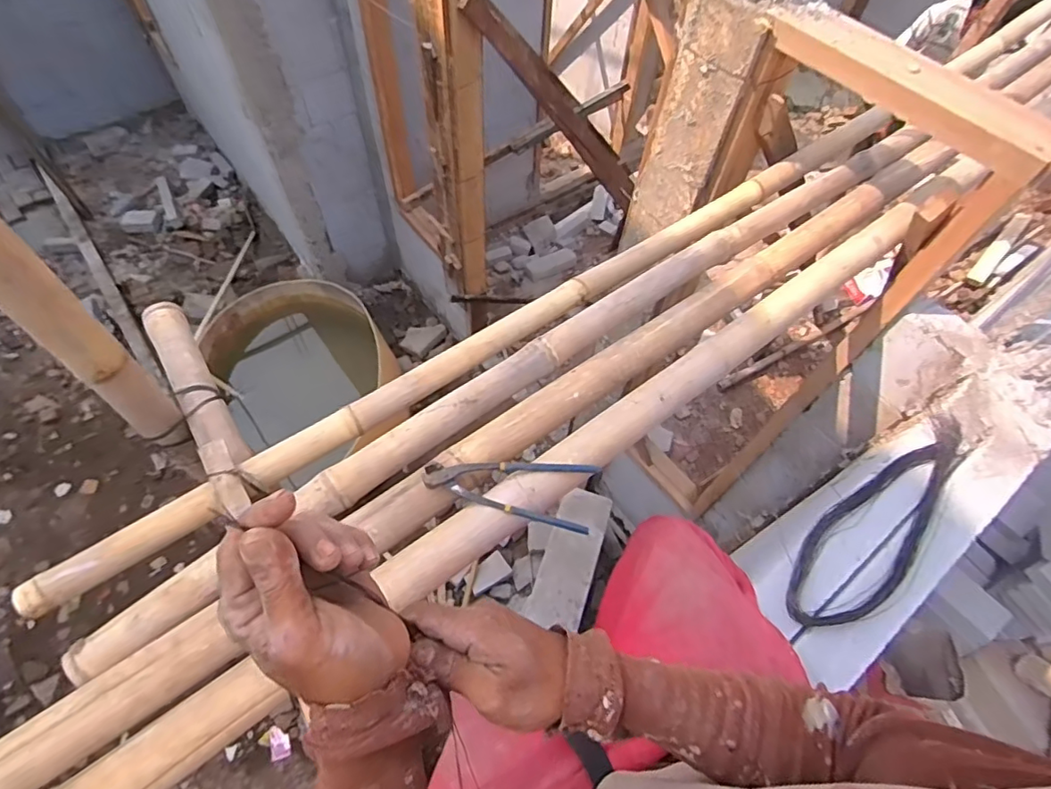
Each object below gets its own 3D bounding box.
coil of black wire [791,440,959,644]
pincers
[{"bbox_3d":[0.518,0.191,0.805,0.432,0.035,0.128,-34,65,-22],"label":"coil of black wire"},{"bbox_3d":[-0.022,0.113,0.699,0.215,0.038,0.090,13,60,5],"label":"pincers"}]

